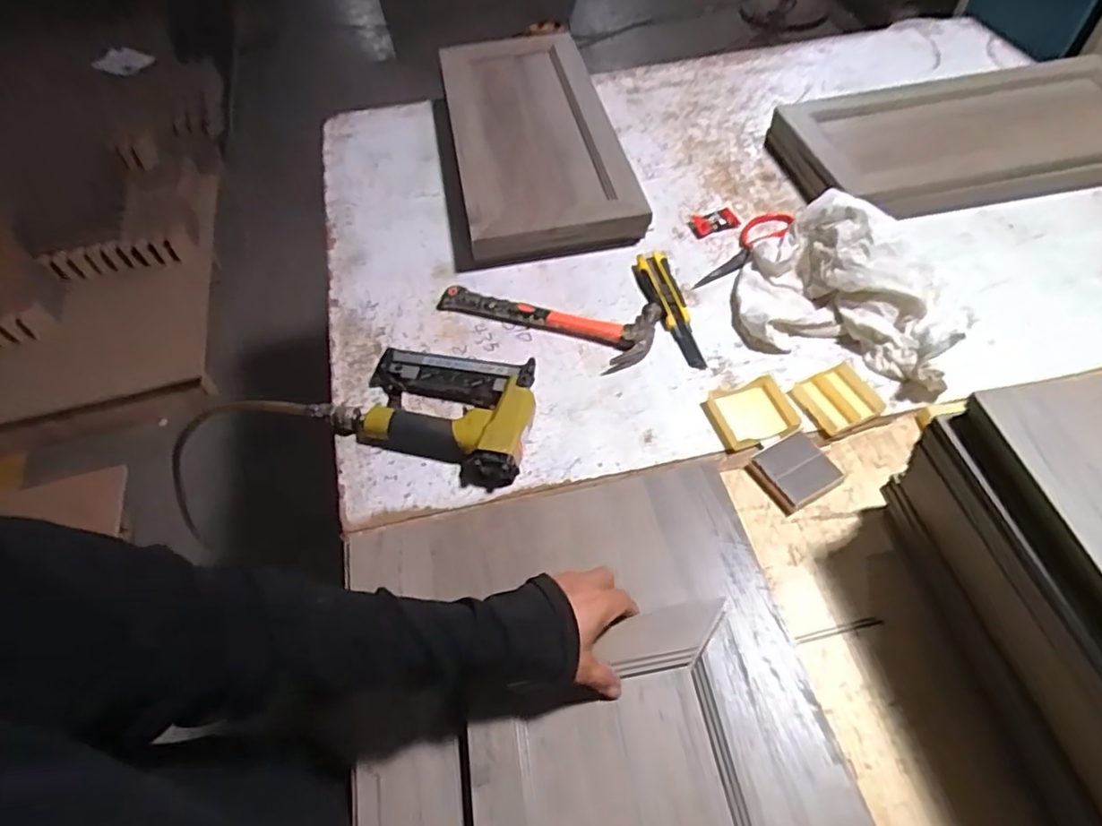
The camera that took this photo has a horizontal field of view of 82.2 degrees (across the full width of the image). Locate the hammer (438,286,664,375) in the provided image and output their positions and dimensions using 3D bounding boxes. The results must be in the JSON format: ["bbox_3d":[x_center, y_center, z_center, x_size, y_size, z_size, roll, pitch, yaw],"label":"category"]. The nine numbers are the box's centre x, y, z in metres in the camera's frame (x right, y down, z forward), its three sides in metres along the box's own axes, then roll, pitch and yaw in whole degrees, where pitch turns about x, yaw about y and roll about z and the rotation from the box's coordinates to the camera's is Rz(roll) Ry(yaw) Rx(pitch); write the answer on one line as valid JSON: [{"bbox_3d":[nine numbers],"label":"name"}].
[{"bbox_3d":[-0.010,-0.106,0.755,0.266,0.027,0.092,8,55,10],"label":"hammer"}]

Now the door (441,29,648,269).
[{"bbox_3d":[-0.026,-0.419,0.945,0.236,0.055,0.487,-11,58,-3],"label":"door"}]

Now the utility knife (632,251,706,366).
[{"bbox_3d":[0.141,-0.131,0.771,0.047,0.020,0.185,-9,54,-2],"label":"utility knife"}]

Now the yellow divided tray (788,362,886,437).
[{"bbox_3d":[0.309,-0.015,0.682,0.072,0.015,0.070,-24,56,-12],"label":"yellow divided tray"}]

